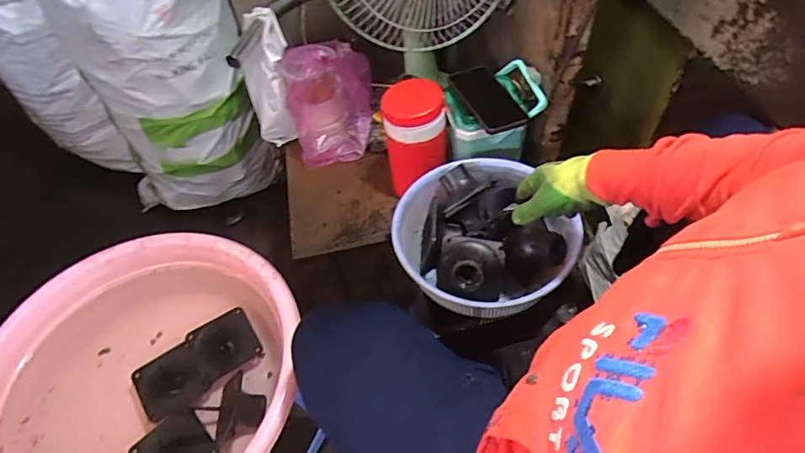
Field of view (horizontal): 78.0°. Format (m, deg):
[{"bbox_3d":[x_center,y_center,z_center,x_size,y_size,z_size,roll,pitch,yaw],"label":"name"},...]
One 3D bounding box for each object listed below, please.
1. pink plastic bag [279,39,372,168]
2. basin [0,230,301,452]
[{"bbox_3d":[-0.142,-0.261,0.992,0.166,0.210,0.153,-10,50,-4],"label":"pink plastic bag"},{"bbox_3d":[-0.340,0.216,0.670,0.394,0.132,0.408,-2,50,3],"label":"basin"}]

